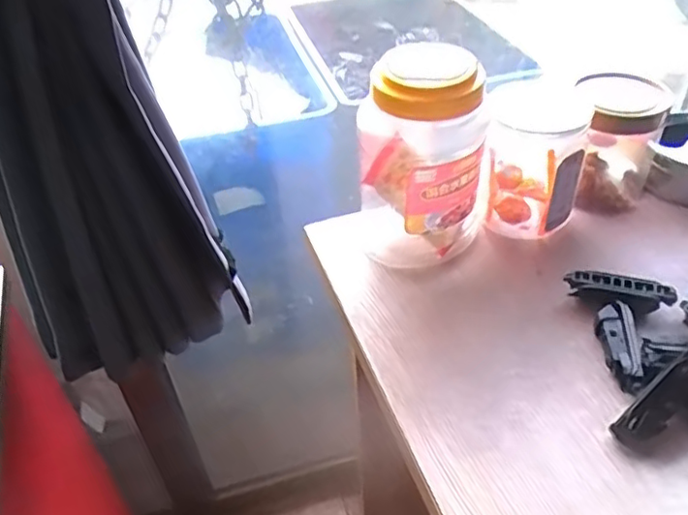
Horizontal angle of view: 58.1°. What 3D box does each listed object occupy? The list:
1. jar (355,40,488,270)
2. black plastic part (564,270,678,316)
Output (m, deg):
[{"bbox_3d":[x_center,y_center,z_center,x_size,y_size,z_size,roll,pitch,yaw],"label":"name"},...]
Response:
[{"bbox_3d":[0.064,-0.082,0.519,0.100,0.178,0.090,-11,41,-7],"label":"jar"},{"bbox_3d":[0.217,0.028,0.487,0.079,0.028,0.016,11,43,17],"label":"black plastic part"}]

